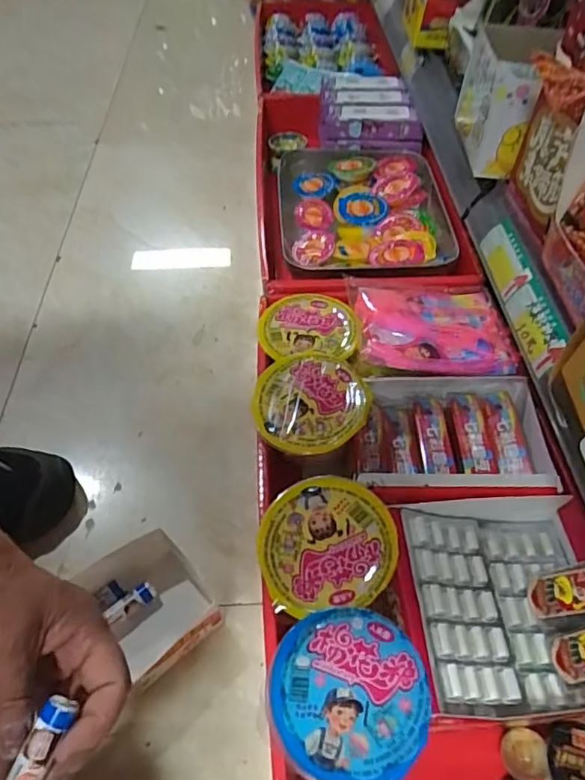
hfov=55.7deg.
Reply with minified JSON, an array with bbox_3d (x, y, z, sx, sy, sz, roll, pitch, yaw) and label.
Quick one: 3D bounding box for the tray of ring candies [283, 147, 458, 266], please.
[{"bbox_3d":[0.083,-0.227,0.683,0.192,0.034,0.239,0,51,-1],"label":"tray of ring candies"}]

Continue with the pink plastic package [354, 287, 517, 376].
[{"bbox_3d":[0.126,-0.060,0.508,0.134,0.024,0.115,-1,51,-1],"label":"pink plastic package"}]

